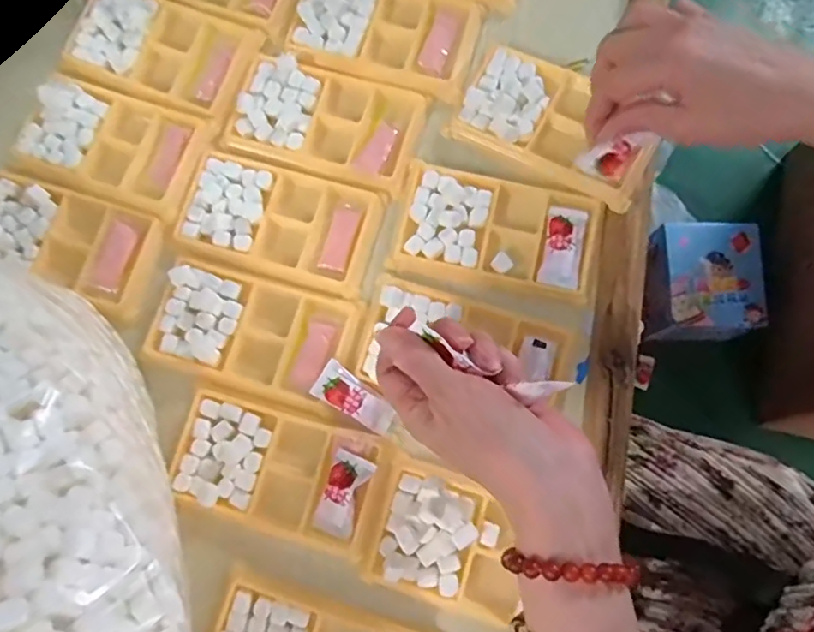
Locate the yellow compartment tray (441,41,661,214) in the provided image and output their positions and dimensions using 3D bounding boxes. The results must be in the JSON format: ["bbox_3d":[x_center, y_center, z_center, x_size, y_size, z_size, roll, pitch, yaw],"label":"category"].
[{"bbox_3d":[0.104,-0.135,0.399,0.134,0.025,0.079,28,81,6],"label":"yellow compartment tray"}]

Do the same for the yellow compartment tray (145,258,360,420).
[{"bbox_3d":[-0.103,0.012,0.385,0.128,0.010,0.076,16,80,4],"label":"yellow compartment tray"}]

